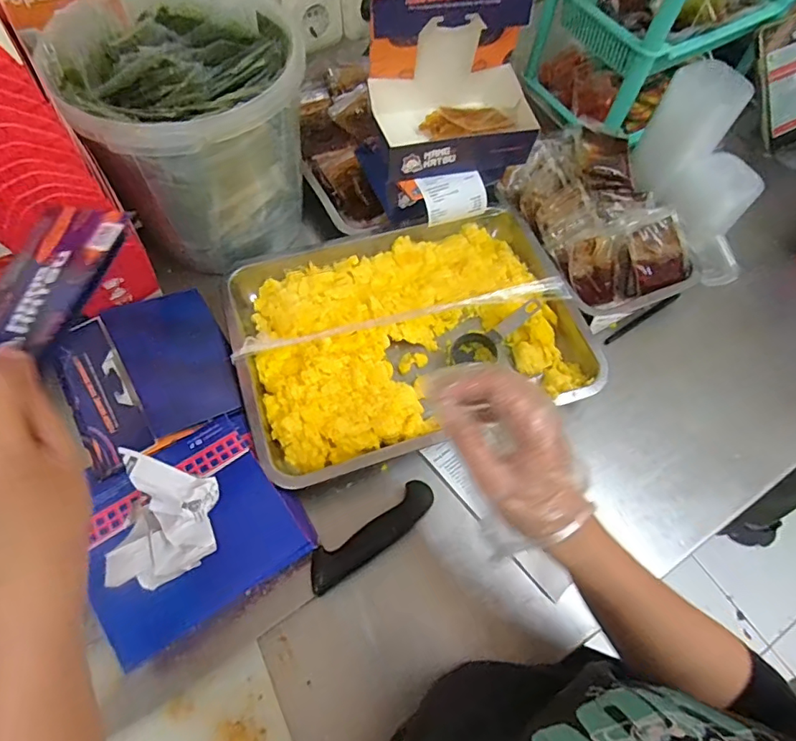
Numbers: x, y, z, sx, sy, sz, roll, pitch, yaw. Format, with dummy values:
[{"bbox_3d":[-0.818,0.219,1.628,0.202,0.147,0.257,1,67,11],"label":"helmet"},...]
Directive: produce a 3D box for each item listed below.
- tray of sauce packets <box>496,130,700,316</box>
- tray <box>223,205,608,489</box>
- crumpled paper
[{"bbox_3d":[0.261,-0.204,0.678,0.191,0.072,0.269,-19,65,-12],"label":"tray of sauce packets"},{"bbox_3d":[0.011,-0.047,0.604,0.392,0.048,0.292,-14,64,-10],"label":"tray"},{"bbox_3d":[-0.201,0.130,0.441,0.081,0.068,0.107,-2,63,-4],"label":"crumpled paper"}]

